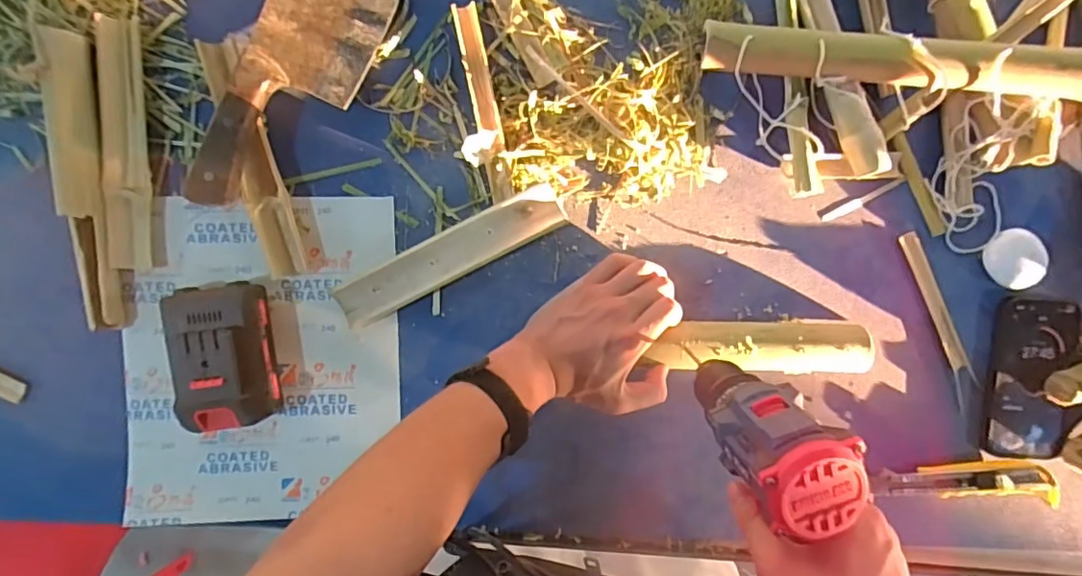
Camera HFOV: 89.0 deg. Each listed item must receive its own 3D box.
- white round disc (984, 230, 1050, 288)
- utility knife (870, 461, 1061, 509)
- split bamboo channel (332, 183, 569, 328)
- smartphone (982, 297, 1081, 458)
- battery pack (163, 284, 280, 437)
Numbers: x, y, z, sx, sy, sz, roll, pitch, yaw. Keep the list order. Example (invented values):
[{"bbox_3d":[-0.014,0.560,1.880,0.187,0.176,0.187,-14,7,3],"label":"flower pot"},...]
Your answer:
[{"bbox_3d":[0.421,-0.025,0.488,0.045,0.013,0.051,-13,88,16],"label":"white round disc"},{"bbox_3d":[0.388,0.174,0.500,0.162,0.020,0.037,3,95,-4],"label":"utility knife"},{"bbox_3d":[-0.074,-0.025,0.459,0.197,0.017,0.041,-28,96,-1],"label":"split bamboo channel"},{"bbox_3d":[0.451,0.082,0.504,0.076,0.011,0.143,4,94,-5],"label":"smartphone"},{"bbox_3d":[-0.258,0.058,0.446,0.072,0.045,0.120,-6,95,-4],"label":"battery pack"}]

